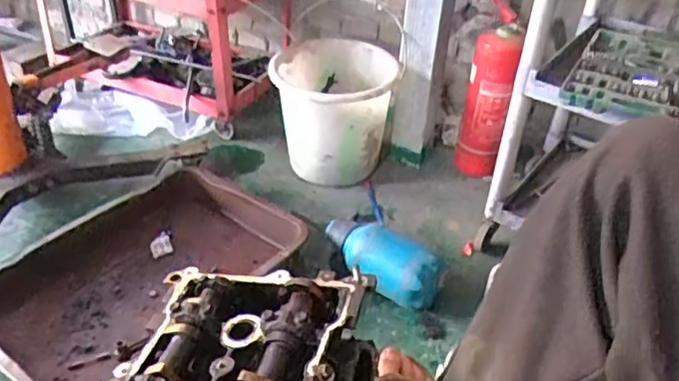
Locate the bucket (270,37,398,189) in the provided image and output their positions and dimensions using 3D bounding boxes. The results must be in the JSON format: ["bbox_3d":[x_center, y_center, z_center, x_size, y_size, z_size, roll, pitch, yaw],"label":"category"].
[{"bbox_3d":[-0.015,-0.221,1.794,0.329,0.355,0.335,11,36,9],"label":"bucket"}]

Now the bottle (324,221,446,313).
[{"bbox_3d":[0.092,0.157,1.386,0.298,0.116,0.127,26,42,29],"label":"bottle"}]

